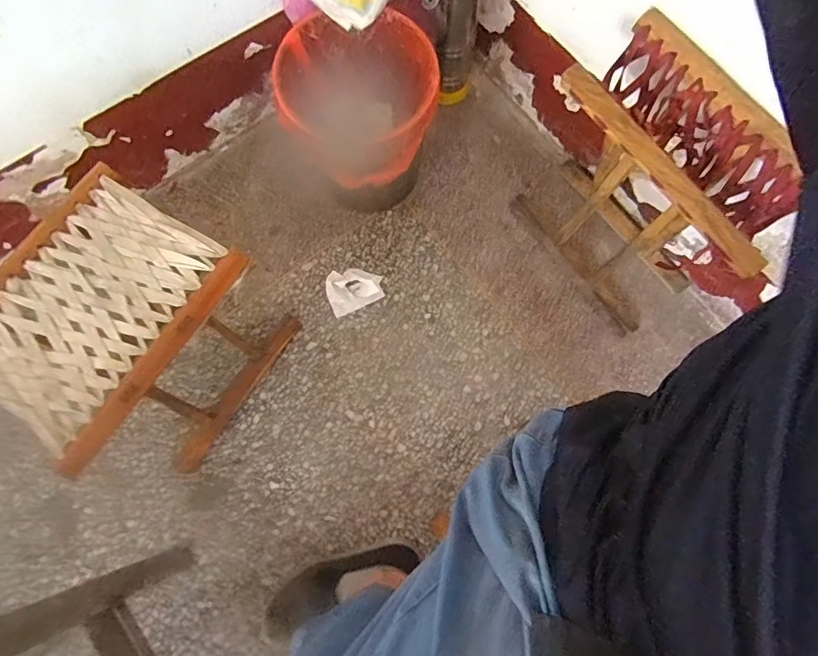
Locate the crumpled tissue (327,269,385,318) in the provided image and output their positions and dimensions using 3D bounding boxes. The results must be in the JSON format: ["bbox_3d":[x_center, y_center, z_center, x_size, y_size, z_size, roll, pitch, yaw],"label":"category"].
[{"bbox_3d":[-0.101,-0.075,0.887,0.100,0.021,0.075,-26,78,-8],"label":"crumpled tissue"}]

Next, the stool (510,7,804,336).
[{"bbox_3d":[0.352,-0.195,0.755,0.176,0.366,0.321,-36,79,-10],"label":"stool"}]

